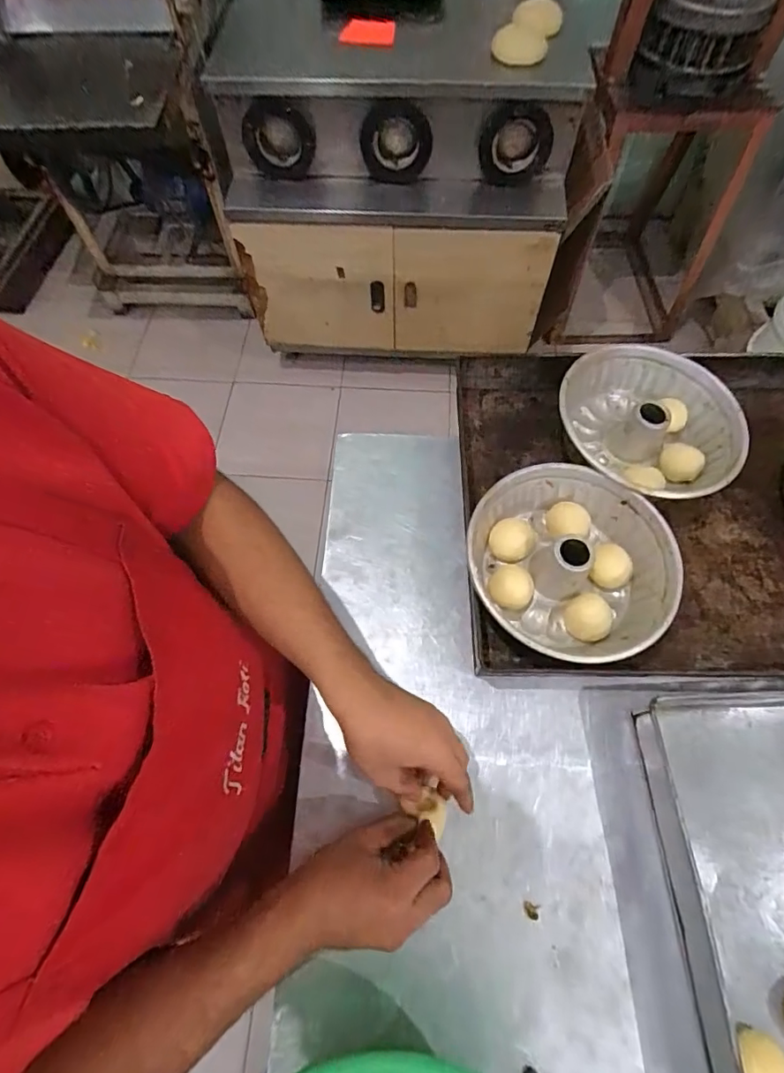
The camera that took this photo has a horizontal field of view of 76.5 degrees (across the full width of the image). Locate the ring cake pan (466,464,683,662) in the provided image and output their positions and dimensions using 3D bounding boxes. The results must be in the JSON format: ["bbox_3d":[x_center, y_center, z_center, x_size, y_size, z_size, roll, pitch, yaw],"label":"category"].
[{"bbox_3d":[0.191,0.033,0.552,0.209,0.072,0.211,0,64,1],"label":"ring cake pan"}]

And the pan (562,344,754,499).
[{"bbox_3d":[0.316,-0.129,0.624,0.206,0.076,0.215,0,64,1],"label":"pan"}]

